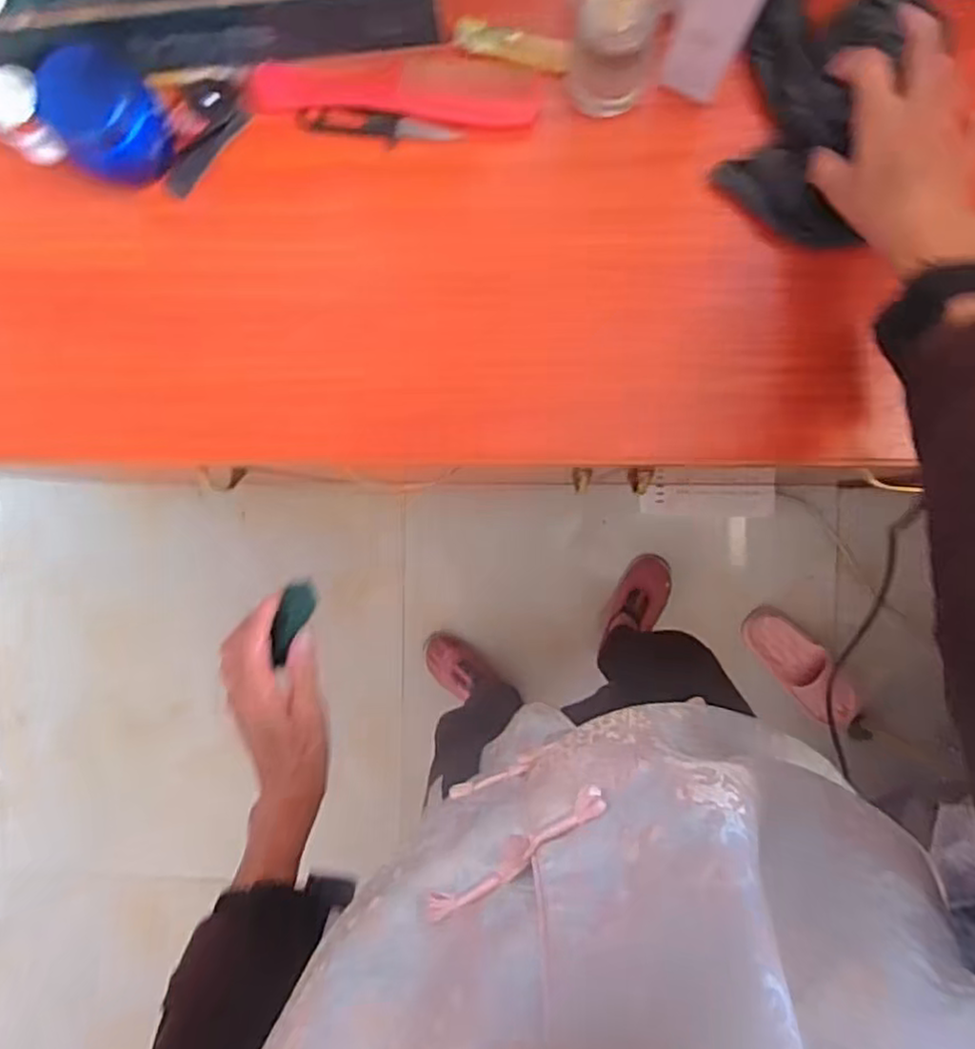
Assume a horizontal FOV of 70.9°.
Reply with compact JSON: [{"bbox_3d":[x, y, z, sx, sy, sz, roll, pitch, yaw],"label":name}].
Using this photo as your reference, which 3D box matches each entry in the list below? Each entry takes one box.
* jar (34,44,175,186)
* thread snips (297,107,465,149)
[{"bbox_3d":[-0.247,-0.264,0.450,0.067,0.067,0.063,0,91,3],"label":"jar"},{"bbox_3d":[-0.076,-0.279,0.483,0.114,0.006,0.019,10,91,3],"label":"thread snips"}]

